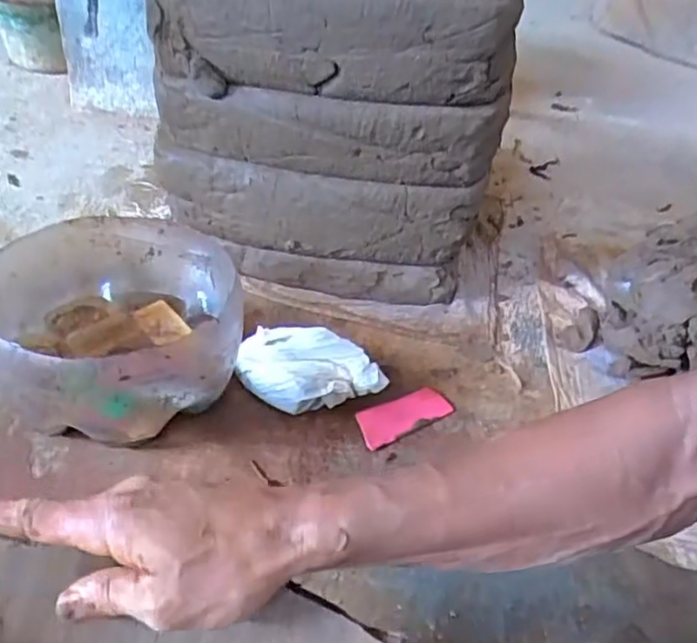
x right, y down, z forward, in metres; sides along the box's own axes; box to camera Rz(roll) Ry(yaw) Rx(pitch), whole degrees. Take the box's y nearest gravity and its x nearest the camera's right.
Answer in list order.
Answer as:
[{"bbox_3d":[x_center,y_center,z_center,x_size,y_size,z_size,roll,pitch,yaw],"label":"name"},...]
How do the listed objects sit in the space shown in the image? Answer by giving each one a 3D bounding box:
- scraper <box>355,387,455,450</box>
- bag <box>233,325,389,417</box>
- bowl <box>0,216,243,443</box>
[{"bbox_3d":[0.059,0.098,0.714,0.116,0.011,0.046,-20,45,-31],"label":"scraper"},{"bbox_3d":[-0.040,0.057,0.701,0.157,0.069,0.070,9,37,2],"label":"bag"},{"bbox_3d":[-0.236,0.005,0.692,0.231,0.133,0.266,-4,39,-15],"label":"bowl"}]

